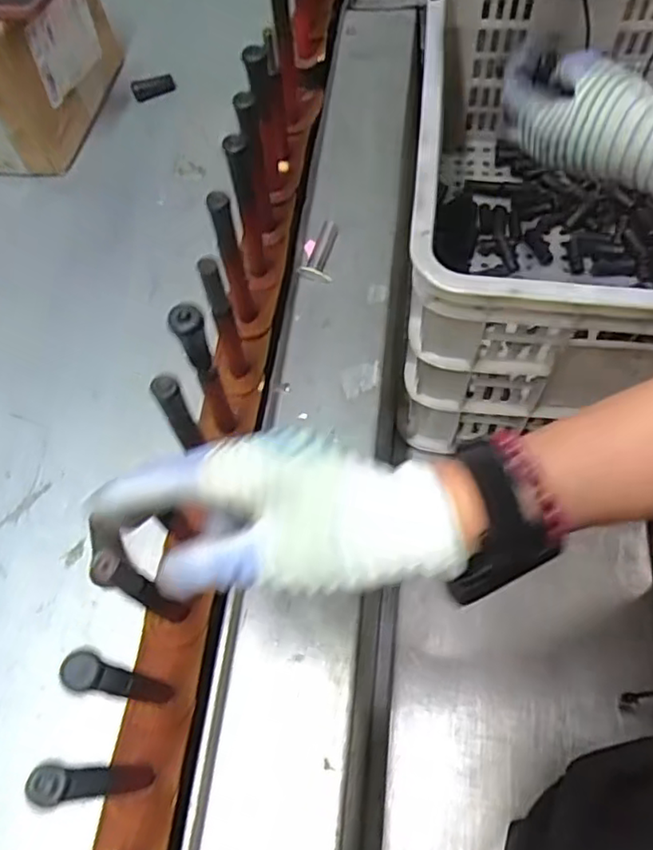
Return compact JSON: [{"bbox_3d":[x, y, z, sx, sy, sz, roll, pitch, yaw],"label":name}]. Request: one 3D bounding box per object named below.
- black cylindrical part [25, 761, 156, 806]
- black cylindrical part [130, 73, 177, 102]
[{"bbox_3d":[-0.119,0.194,0.349,0.017,0.161,0.015,1,63,-2],"label":"black cylindrical part"},{"bbox_3d":[-0.203,-0.397,0.748,0.050,0.018,0.024,-23,64,-10],"label":"black cylindrical part"}]

